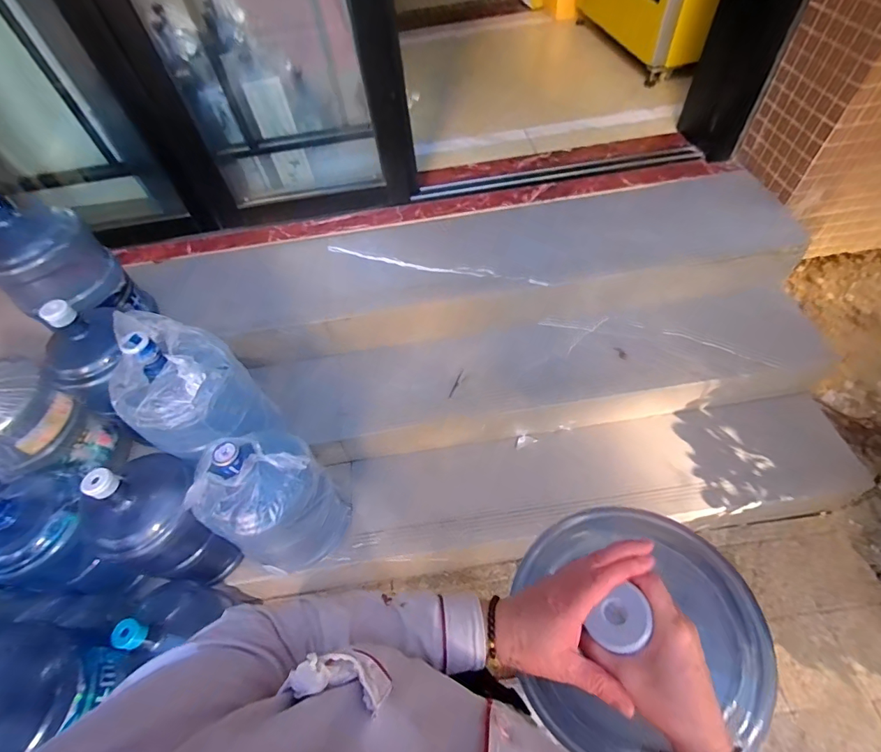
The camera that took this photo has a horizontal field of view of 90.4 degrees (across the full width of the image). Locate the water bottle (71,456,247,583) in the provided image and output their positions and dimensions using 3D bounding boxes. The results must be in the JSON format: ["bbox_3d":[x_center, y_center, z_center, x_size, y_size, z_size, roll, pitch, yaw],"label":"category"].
[{"bbox_3d":[-0.704,0.351,1.099,0.284,0.427,0.247,18,58,18],"label":"water bottle"}]

